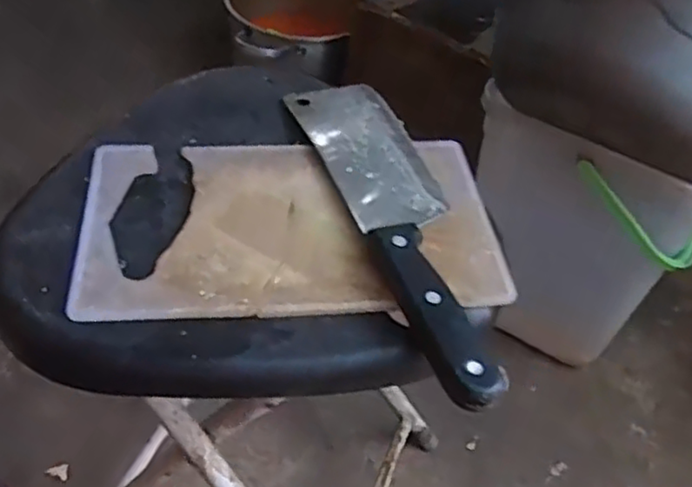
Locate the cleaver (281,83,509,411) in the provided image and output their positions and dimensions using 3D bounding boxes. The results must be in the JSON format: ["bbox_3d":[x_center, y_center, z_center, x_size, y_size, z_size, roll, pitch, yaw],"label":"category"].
[{"bbox_3d":[0.034,-0.024,0.414,0.067,0.022,0.276,-13,49,-17],"label":"cleaver"}]

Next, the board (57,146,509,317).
[{"bbox_3d":[-0.032,-0.014,0.410,0.237,0.010,0.137,-3,47,-8],"label":"board"}]

